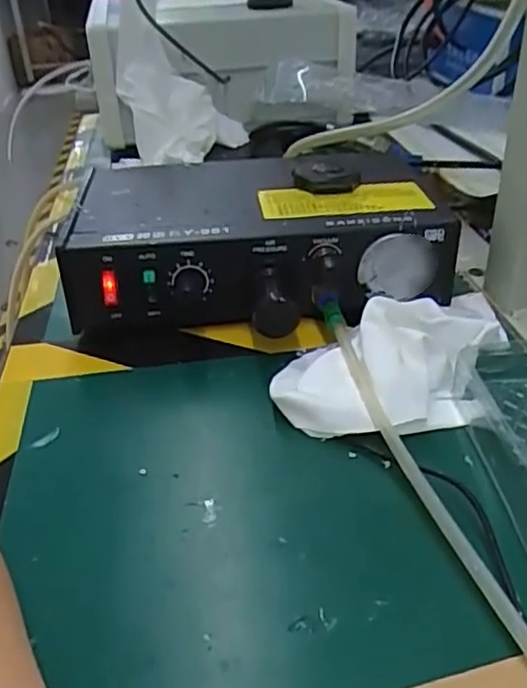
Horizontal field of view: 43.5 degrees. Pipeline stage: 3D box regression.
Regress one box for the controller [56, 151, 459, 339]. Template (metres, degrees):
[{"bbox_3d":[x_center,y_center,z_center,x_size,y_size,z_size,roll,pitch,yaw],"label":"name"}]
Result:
[{"bbox_3d":[-0.005,-0.076,0.449,0.235,0.074,0.189,-5,33,-3],"label":"controller"}]

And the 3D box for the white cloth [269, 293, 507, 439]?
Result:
[{"bbox_3d":[0.072,0.011,0.346,0.134,0.035,0.079,-8,33,-7],"label":"white cloth"}]

